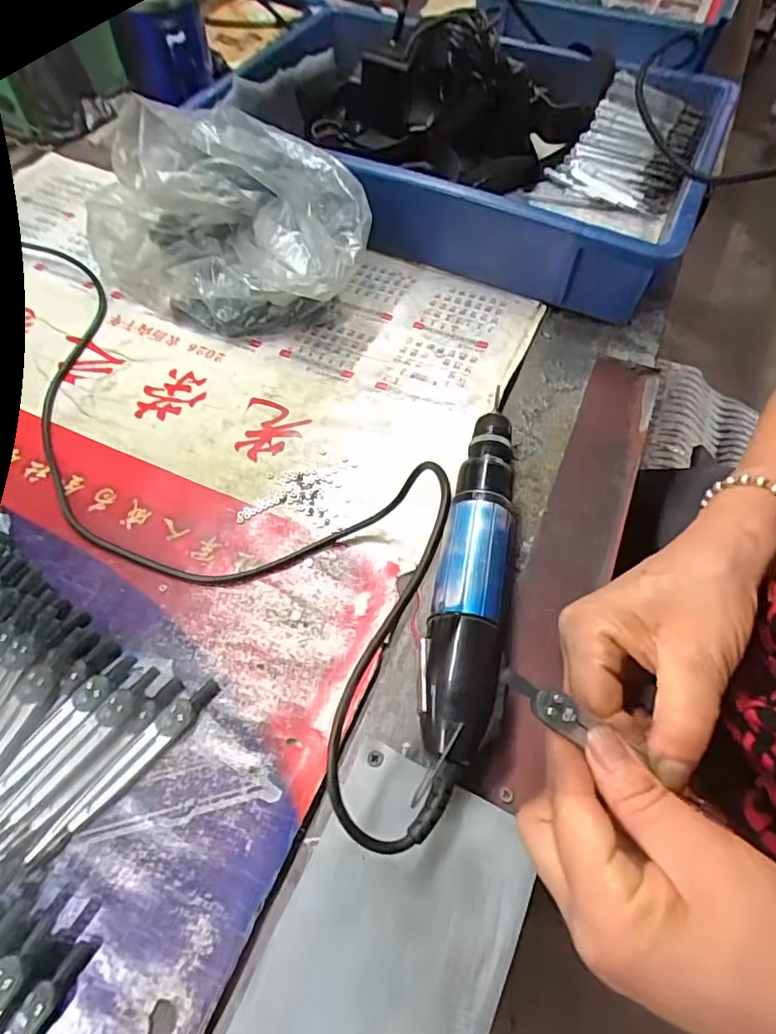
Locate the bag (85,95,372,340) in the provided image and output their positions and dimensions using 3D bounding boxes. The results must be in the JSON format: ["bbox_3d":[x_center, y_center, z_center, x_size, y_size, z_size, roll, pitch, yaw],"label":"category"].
[{"bbox_3d":[-0.127,-0.225,0.433,0.230,0.099,0.127,23,61,13],"label":"bag"}]

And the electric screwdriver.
[{"bbox_3d":[0.047,0.028,0.308,0.037,0.039,0.216,10,59,6],"label":"electric screwdriver"}]

